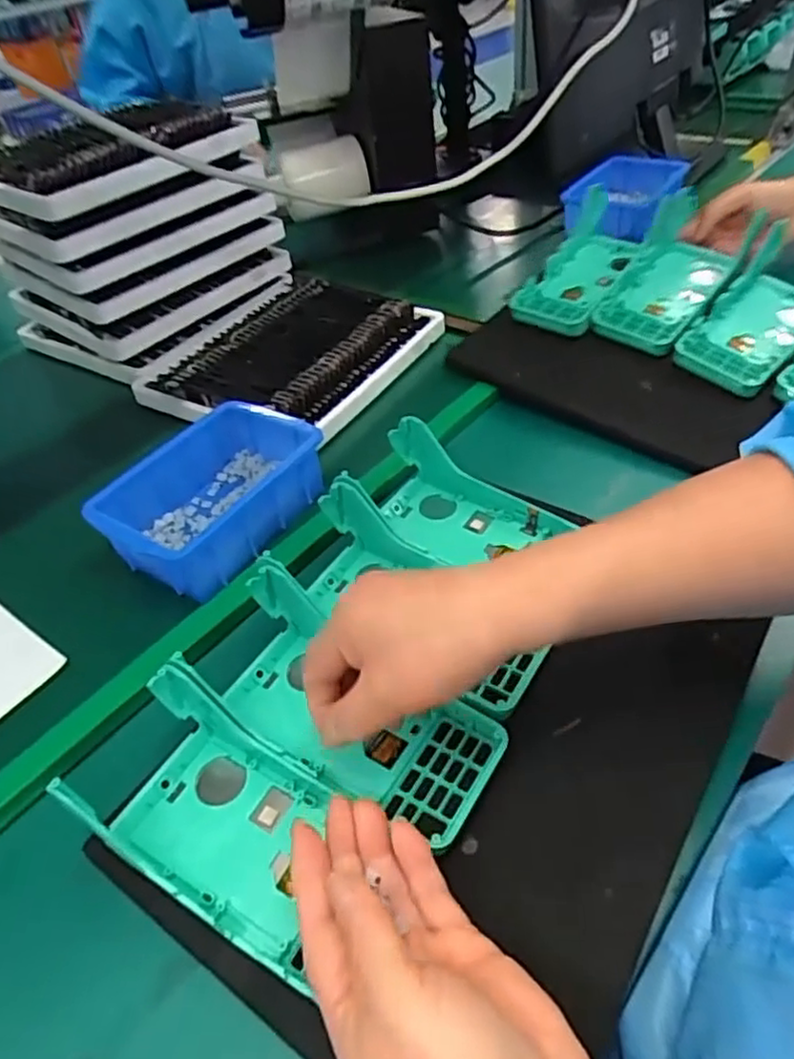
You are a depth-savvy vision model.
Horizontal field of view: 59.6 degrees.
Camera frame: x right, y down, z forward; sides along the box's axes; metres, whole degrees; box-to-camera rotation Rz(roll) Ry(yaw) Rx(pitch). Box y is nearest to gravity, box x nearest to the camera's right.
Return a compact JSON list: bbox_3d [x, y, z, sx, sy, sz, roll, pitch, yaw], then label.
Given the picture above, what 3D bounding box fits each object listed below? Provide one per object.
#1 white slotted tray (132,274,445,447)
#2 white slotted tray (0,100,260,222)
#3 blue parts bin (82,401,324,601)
[{"bbox_3d":[-0.097,-0.167,0.647,0.214,0.035,0.223,20,46,29],"label":"white slotted tray"},{"bbox_3d":[-0.265,-0.351,0.646,0.242,0.046,0.199,-35,47,-30],"label":"white slotted tray"},{"bbox_3d":[-0.131,-0.022,0.490,0.102,0.061,0.143,23,48,32],"label":"blue parts bin"}]

